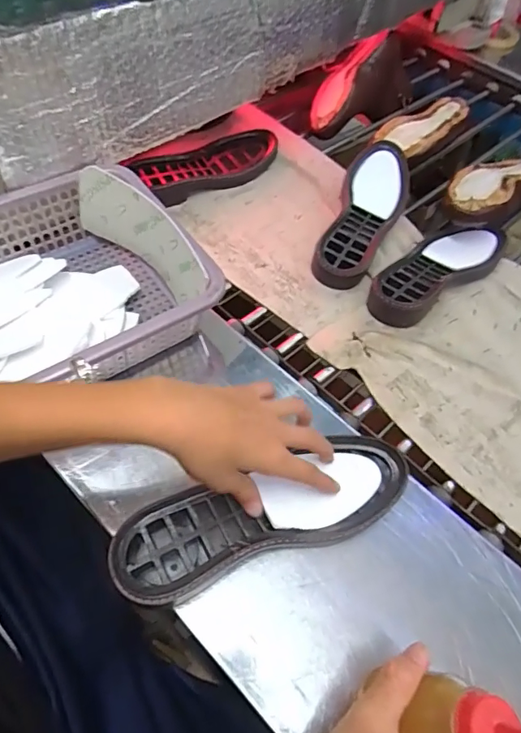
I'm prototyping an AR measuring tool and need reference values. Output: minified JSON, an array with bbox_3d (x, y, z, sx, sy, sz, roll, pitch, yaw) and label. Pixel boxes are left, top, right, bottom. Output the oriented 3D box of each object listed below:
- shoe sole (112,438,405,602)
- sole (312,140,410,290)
[{"bbox_3d":[0.008,0.126,0.398,0.254,0.035,0.075,-14,59,-17],"label":"shoe sole"},{"bbox_3d":[0.147,-0.215,0.646,0.090,0.051,0.254,19,57,8],"label":"sole"}]

